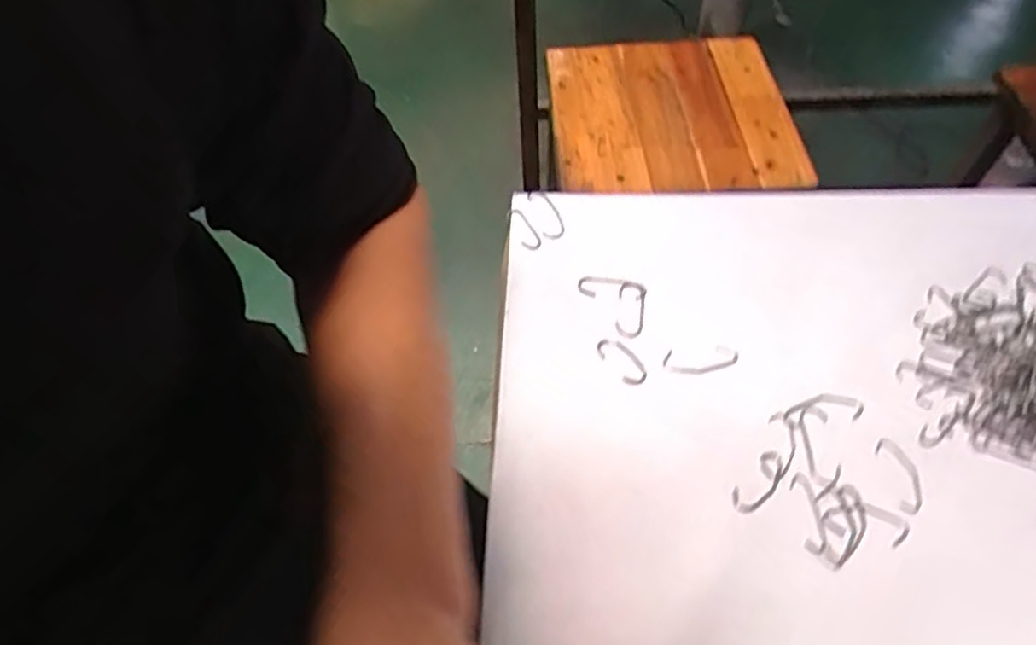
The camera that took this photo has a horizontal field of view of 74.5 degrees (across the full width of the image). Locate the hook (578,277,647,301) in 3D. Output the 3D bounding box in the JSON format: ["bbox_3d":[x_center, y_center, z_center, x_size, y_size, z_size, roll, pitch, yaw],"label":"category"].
[{"bbox_3d":[0.059,-0.022,0.427,0.042,0.004,0.015,6,53,9],"label":"hook"}]

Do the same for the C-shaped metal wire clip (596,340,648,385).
[{"bbox_3d":[0.060,0.021,0.392,0.018,0.004,0.034,-30,56,-17],"label":"C-shaped metal wire clip"}]

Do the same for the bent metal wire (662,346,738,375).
[{"bbox_3d":[0.105,0.023,0.392,0.043,0.004,0.015,-4,52,1],"label":"bent metal wire"}]

